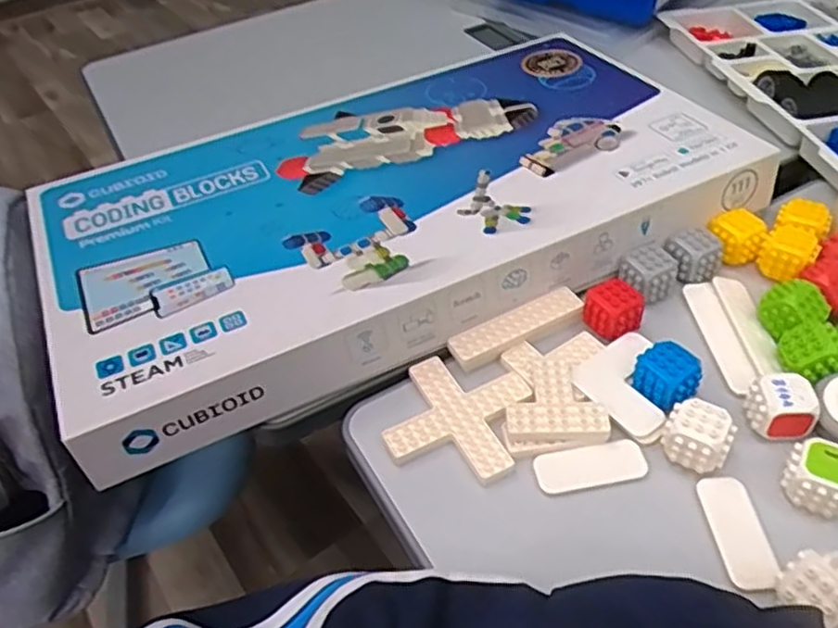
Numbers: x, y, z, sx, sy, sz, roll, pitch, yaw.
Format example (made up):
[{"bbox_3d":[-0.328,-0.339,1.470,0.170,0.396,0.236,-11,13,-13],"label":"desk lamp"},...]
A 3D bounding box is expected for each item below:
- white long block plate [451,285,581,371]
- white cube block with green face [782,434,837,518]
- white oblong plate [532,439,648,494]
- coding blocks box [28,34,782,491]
[{"bbox_3d":[0.070,0.008,0.498,0.103,0.008,0.024,-23,47,-18],"label":"white long block plate"},{"bbox_3d":[0.227,0.092,0.398,0.034,0.027,0.032,27,52,28],"label":"white cube block with green face"},{"bbox_3d":[0.105,0.093,0.428,0.067,0.004,0.025,-9,62,-3],"label":"white oblong plate"},{"bbox_3d":[-0.024,-0.097,0.582,0.537,0.053,0.309,-22,47,-17],"label":"coding blocks box"}]

